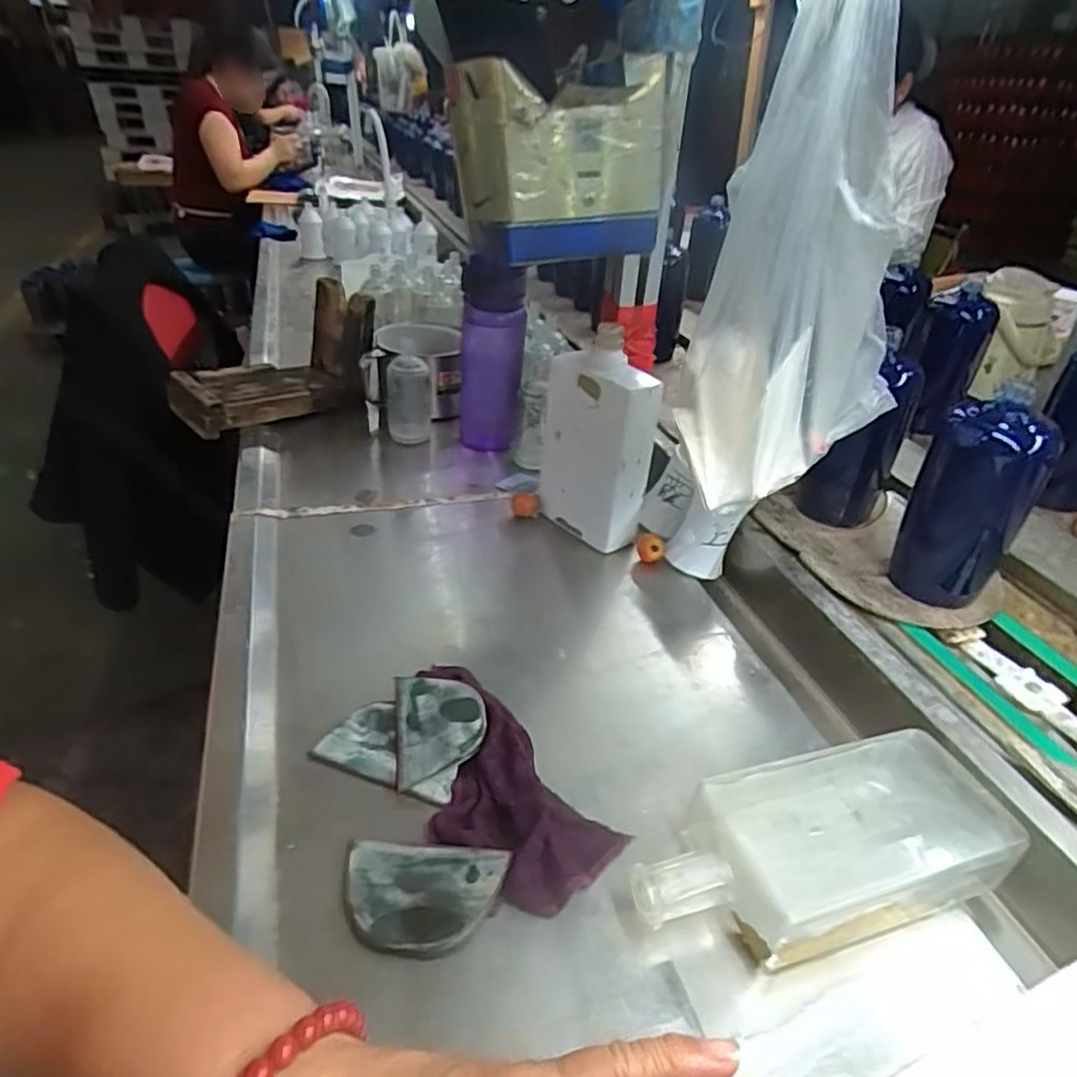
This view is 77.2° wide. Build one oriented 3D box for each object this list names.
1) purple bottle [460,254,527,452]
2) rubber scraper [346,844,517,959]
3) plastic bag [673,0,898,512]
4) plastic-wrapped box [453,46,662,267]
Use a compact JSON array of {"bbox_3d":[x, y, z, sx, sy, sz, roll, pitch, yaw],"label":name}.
[{"bbox_3d":[-0.055,-0.210,0.788,0.083,0.218,0.065,-3,35,-1],"label":"purple bottle"},{"bbox_3d":[-0.063,0.193,0.362,0.085,0.009,0.054,5,36,2],"label":"rubber scraper"},{"bbox_3d":[0.174,-0.182,0.430,0.168,0.302,0.082,-26,45,-35],"label":"plastic bag"},{"bbox_3d":[0.013,-0.306,0.551,0.158,0.129,0.100,-9,37,-17],"label":"plastic-wrapped box"}]

